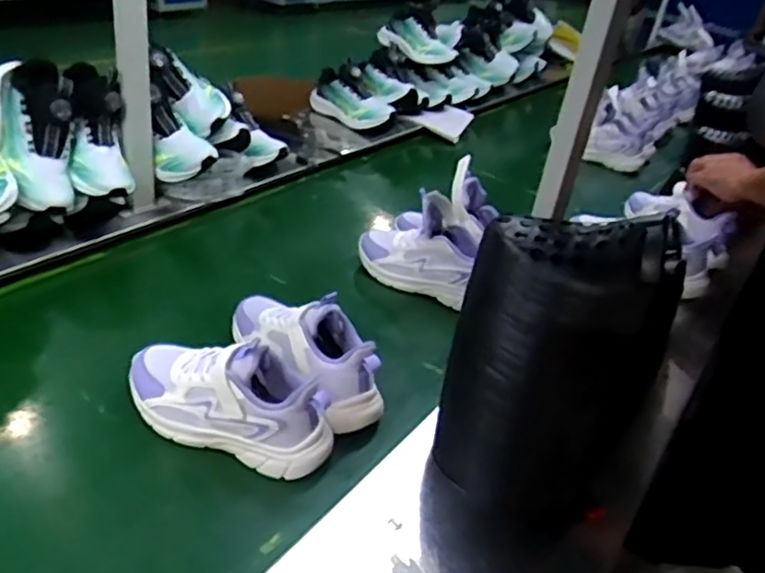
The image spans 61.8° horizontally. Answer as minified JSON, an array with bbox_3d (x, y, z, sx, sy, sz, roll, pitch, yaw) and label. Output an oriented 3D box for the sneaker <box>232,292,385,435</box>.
[{"bbox_3d":[-0.096,0.074,0.770,0.086,0.136,0.233,-21,44,-41],"label":"sneaker"}]

